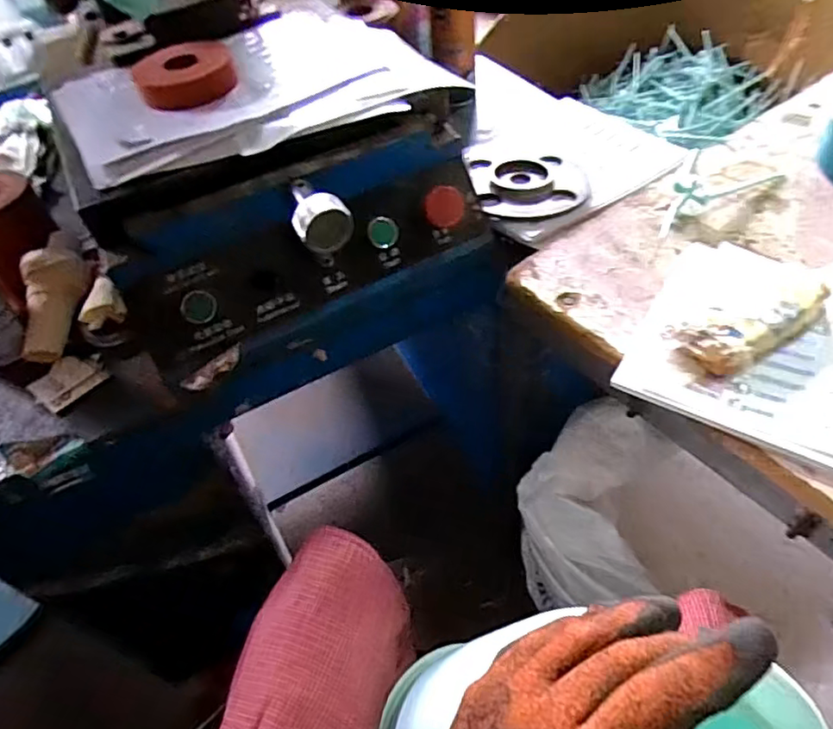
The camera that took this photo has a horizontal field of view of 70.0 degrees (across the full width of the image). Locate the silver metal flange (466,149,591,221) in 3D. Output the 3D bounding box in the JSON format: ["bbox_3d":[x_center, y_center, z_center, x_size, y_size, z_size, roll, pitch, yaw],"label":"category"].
[{"bbox_3d":[0.127,-0.205,0.670,0.125,0.017,0.125,-3,48,4],"label":"silver metal flange"}]

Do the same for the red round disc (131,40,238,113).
[{"bbox_3d":[-0.227,-0.285,0.588,0.093,0.030,0.086,-18,49,-10],"label":"red round disc"}]

